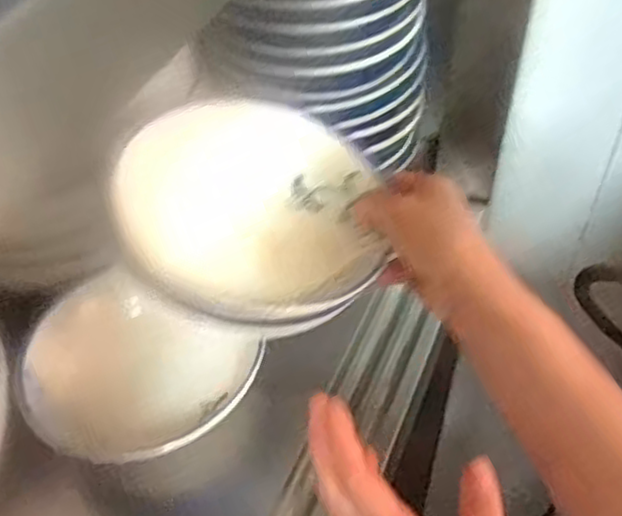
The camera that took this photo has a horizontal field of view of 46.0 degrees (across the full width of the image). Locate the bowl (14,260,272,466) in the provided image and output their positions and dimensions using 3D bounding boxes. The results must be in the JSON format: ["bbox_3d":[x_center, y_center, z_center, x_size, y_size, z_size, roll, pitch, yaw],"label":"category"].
[{"bbox_3d":[-0.115,0.083,0.520,0.156,0.063,0.149,-1,48,1],"label":"bowl"}]

